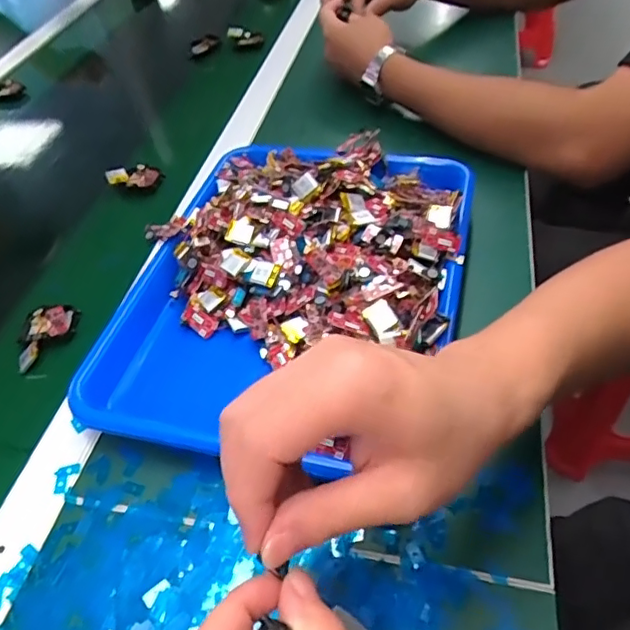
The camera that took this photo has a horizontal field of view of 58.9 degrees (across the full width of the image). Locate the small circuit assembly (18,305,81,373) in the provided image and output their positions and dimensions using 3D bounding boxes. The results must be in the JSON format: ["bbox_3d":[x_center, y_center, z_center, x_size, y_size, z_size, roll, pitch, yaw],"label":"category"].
[{"bbox_3d":[-0.222,0.017,0.458,0.045,0.013,0.060,-6,49,1],"label":"small circuit assembly"}]

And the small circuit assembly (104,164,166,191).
[{"bbox_3d":[-0.194,-0.151,0.604,0.059,0.012,0.033,6,50,11],"label":"small circuit assembly"}]

